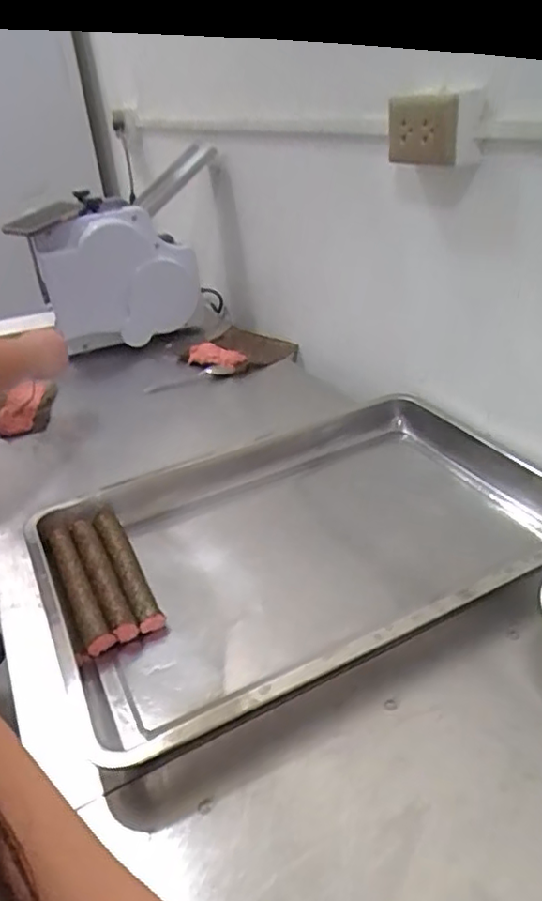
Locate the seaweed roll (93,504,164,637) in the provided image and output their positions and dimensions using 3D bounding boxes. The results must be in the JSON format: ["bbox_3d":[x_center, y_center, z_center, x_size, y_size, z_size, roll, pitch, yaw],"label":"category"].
[{"bbox_3d":[-0.169,0.132,0.712,0.030,0.030,0.218,-20,34,-20],"label":"seaweed roll"}]

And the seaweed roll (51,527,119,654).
[{"bbox_3d":[-0.216,0.156,0.678,0.028,0.033,0.191,-22,35,-23],"label":"seaweed roll"}]

